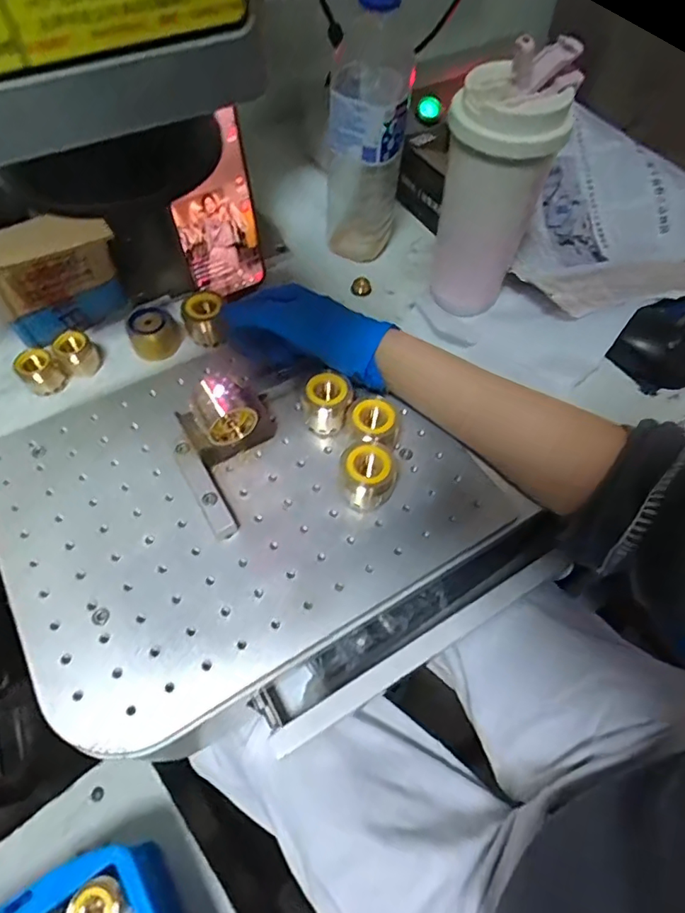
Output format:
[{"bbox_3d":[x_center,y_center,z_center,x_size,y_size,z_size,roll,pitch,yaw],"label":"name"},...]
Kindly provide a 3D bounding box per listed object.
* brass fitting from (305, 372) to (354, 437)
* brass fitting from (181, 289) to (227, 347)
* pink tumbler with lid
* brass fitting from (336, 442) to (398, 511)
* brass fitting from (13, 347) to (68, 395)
[{"bbox_3d":[-0.010,-0.042,0.417,0.036,0.035,0.034,0,59,-2],"label":"brass fitting"},{"bbox_3d":[-0.125,-0.126,0.470,0.036,0.035,0.040,-9,59,-7],"label":"brass fitting"},{"bbox_3d":[0.120,-0.215,0.424,0.081,0.179,0.077,17,60,8],"label":"pink tumbler with lid"},{"bbox_3d":[0.018,0.014,0.388,0.041,0.038,0.049,28,62,15],"label":"brass fitting"},{"bbox_3d":[-0.252,-0.070,0.433,0.030,0.035,0.023,-38,67,-22],"label":"brass fitting"}]

